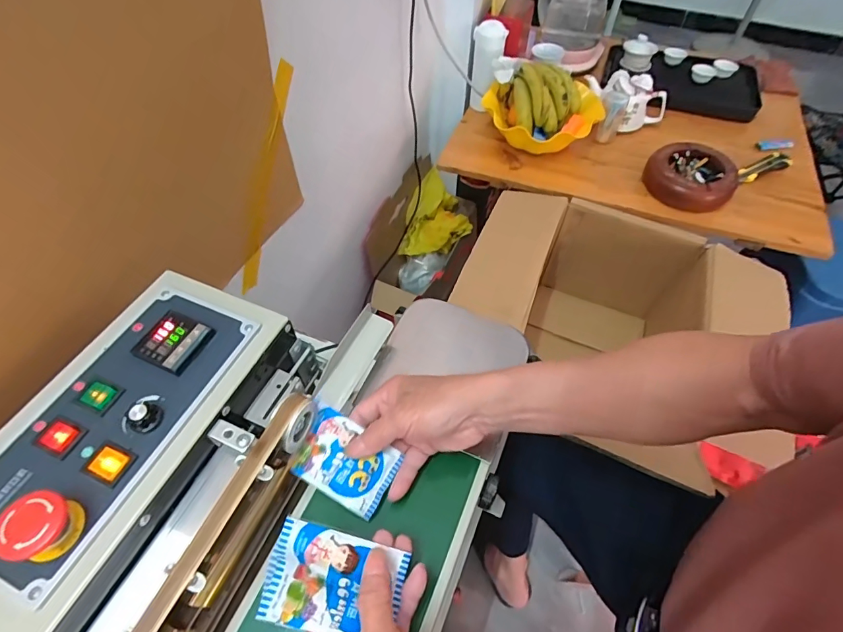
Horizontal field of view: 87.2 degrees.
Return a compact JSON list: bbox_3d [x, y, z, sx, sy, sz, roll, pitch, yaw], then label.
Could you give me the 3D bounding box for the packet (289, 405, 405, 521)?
[{"bbox_3d":[-0.069,0.133,0.406,0.089,0.012,0.064,30,69,4],"label":"packet"}]

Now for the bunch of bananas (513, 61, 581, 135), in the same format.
[{"bbox_3d":[0.268,-0.463,0.947,0.147,0.122,0.099,11,54,6],"label":"bunch of bananas"}]

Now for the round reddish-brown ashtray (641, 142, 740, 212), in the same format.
[{"bbox_3d":[0.552,-0.288,0.896,0.174,0.056,0.161,-38,63,-25],"label":"round reddish-brown ashtray"}]

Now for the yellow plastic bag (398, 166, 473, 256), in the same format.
[{"bbox_3d":[0.034,-0.282,1.204,0.190,0.177,0.146,-3,54,-3],"label":"yellow plastic bag"}]

